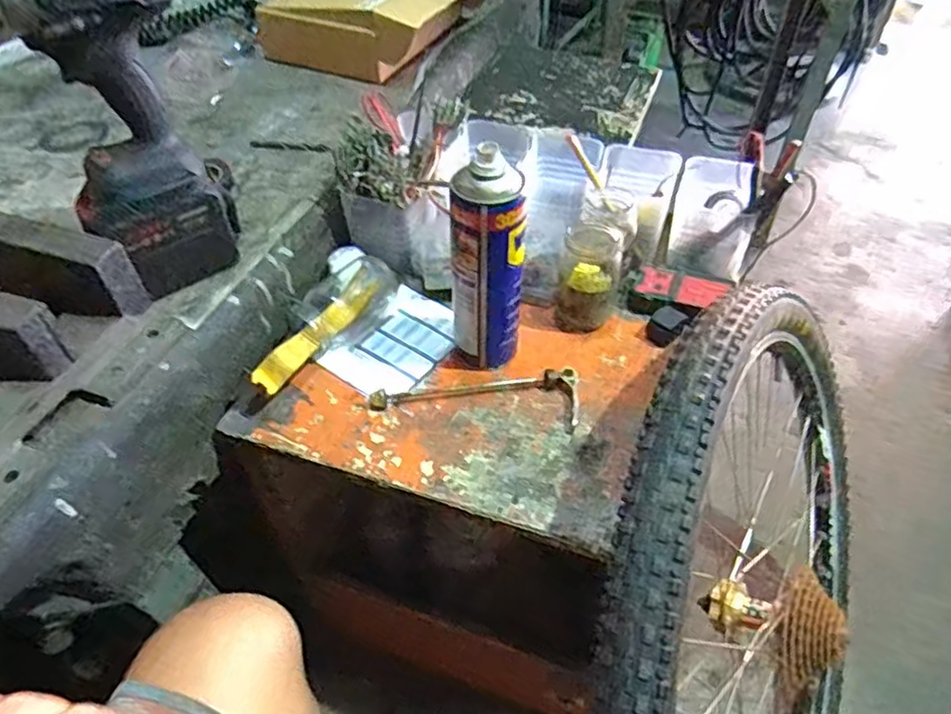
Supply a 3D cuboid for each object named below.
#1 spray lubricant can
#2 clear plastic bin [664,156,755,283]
[{"bbox_3d":[0.010,-0.079,0.596,0.059,0.219,0.054,31,55,26],"label":"spray lubricant can"},{"bbox_3d":[0.262,-0.156,0.740,0.083,0.080,0.114,9,48,9],"label":"clear plastic bin"}]

